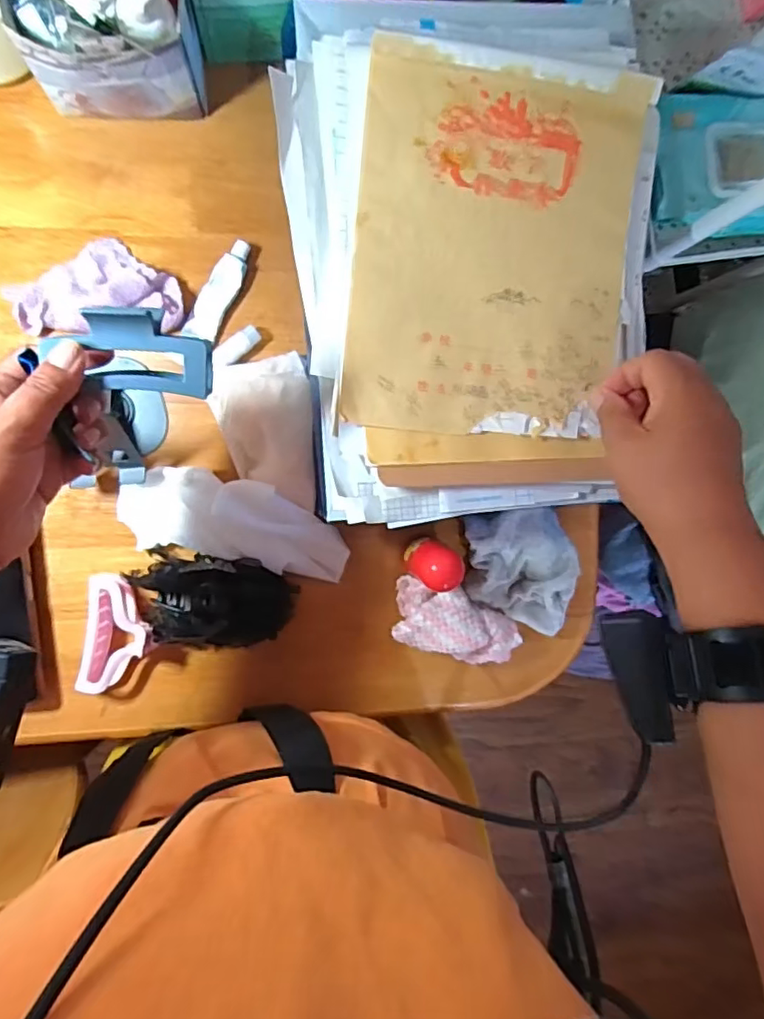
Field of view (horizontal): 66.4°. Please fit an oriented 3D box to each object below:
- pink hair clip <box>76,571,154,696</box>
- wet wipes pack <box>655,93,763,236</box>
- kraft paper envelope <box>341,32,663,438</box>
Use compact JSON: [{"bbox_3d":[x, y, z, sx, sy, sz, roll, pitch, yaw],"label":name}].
[{"bbox_3d":[-0.215,0.101,0.479,0.048,0.029,0.093,6,93,-8],"label":"pink hair clip"},{"bbox_3d":[0.308,-0.290,0.484,0.173,0.031,0.109,-10,96,-6],"label":"wet wipes pack"},{"bbox_3d":[0.076,-0.166,0.388,0.185,0.036,0.224,4,94,-8],"label":"kraft paper envelope"}]

